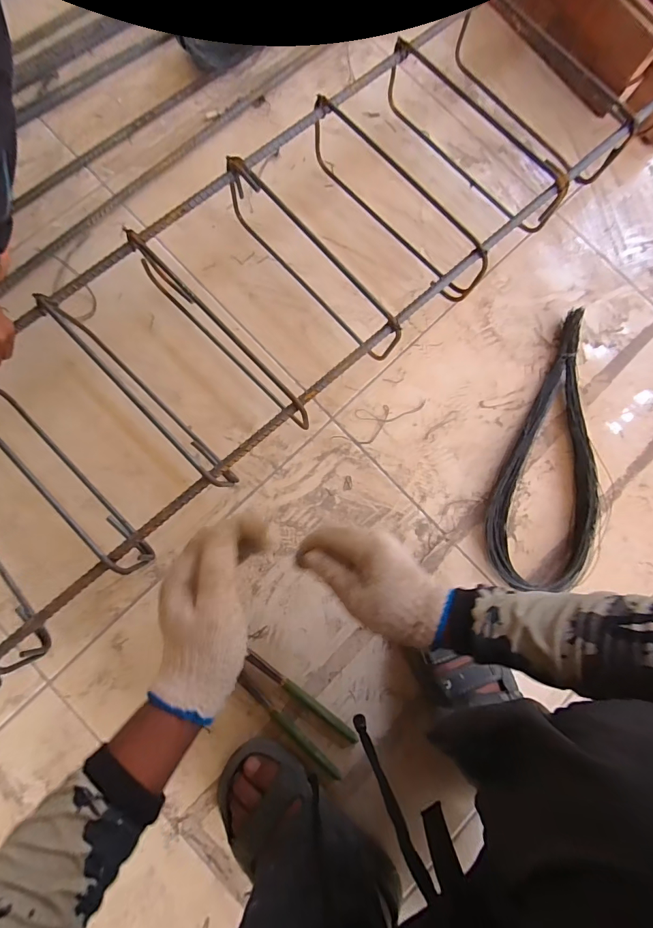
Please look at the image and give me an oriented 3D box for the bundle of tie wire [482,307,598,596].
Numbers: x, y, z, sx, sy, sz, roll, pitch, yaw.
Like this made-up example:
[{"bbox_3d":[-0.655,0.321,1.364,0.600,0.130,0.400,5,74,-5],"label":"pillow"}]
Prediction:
[{"bbox_3d":[0.336,-0.025,0.581,0.157,0.025,0.409,13,81,-1],"label":"bundle of tie wire"}]

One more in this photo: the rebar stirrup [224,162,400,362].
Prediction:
[{"bbox_3d":[-0.022,-0.261,0.521,0.020,0.105,0.313,-42,88,-9],"label":"rebar stirrup"}]

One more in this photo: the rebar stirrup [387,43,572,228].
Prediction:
[{"bbox_3d":[0.206,-0.448,0.561,0.034,0.131,0.301,-44,86,-2],"label":"rebar stirrup"}]

